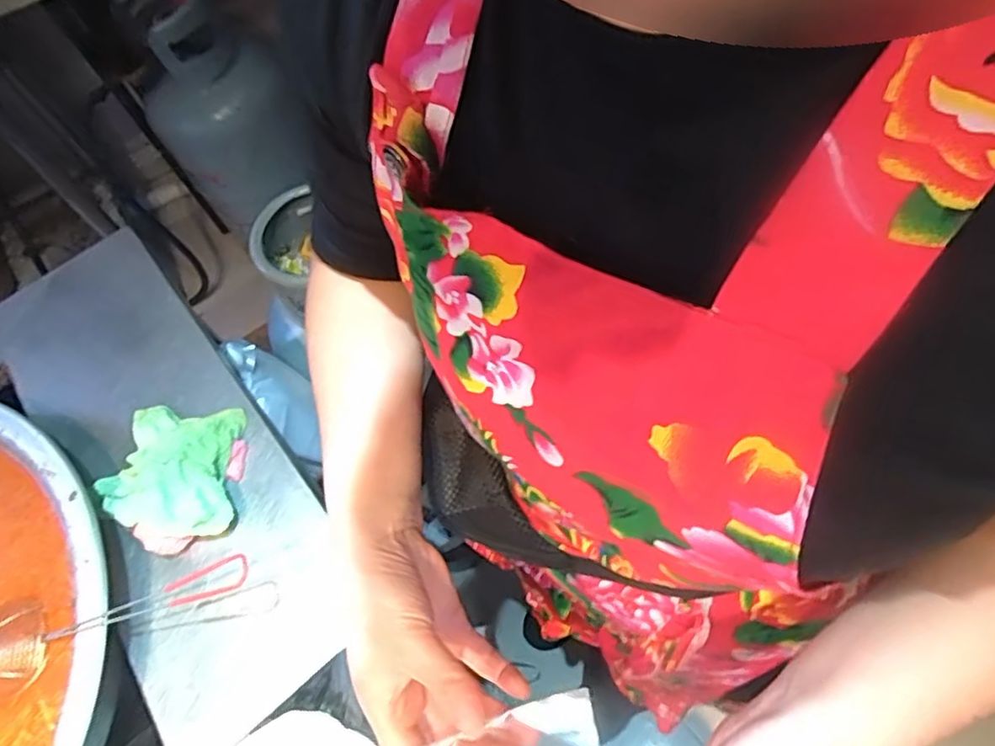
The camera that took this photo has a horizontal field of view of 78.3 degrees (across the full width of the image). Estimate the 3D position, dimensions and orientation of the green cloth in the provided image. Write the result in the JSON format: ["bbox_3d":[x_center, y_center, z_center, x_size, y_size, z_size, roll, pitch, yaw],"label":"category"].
[{"bbox_3d":[-0.315,0.089,0.592,0.146,0.045,0.126,4,64,6],"label":"green cloth"}]

